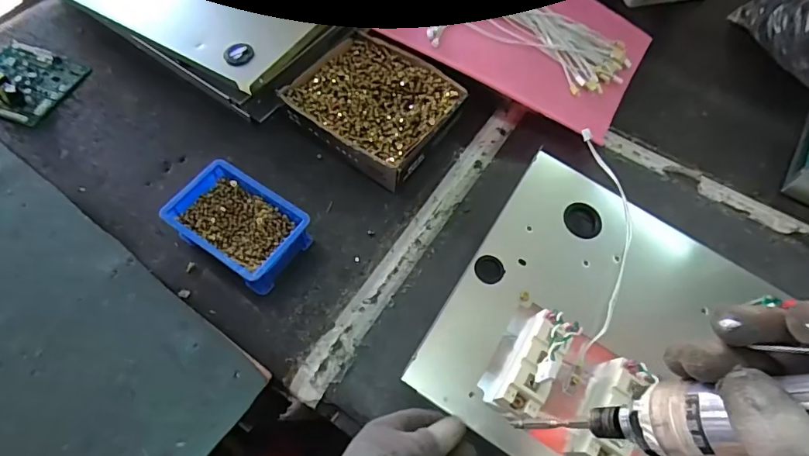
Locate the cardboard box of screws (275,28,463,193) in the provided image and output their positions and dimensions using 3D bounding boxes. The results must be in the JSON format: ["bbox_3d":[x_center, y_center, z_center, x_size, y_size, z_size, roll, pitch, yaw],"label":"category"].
[{"bbox_3d":[-0.040,-0.169,0.655,0.209,0.050,0.185,32,66,17],"label":"cardboard box of screws"}]

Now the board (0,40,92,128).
[{"bbox_3d":[-0.573,-0.226,0.692,0.161,0.025,0.132,20,64,11],"label":"board"}]

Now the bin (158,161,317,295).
[{"bbox_3d":[-0.195,-0.001,0.562,0.149,0.058,0.099,31,66,16],"label":"bin"}]

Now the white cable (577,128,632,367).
[{"bbox_3d":[0.222,0.005,0.522,0.056,0.037,0.303,12,62,4],"label":"white cable"}]

